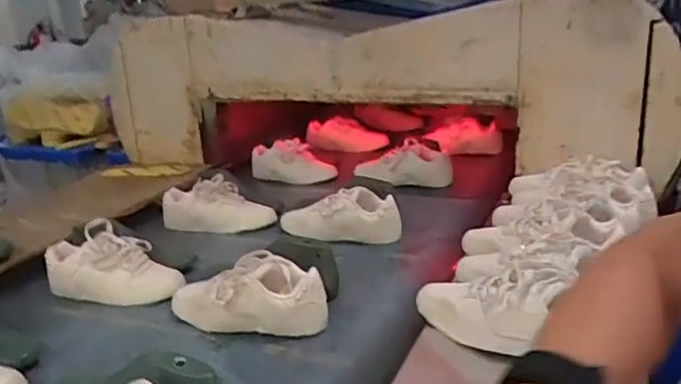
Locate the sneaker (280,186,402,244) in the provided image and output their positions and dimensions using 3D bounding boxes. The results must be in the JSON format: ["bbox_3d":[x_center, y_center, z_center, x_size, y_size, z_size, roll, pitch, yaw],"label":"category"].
[{"bbox_3d":[-0.003,0.043,1.211,0.247,0.091,0.102,-2,19,6],"label":"sneaker"}]

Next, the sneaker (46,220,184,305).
[{"bbox_3d":[-0.385,0.124,1.021,0.254,0.111,0.115,4,20,22],"label":"sneaker"}]

